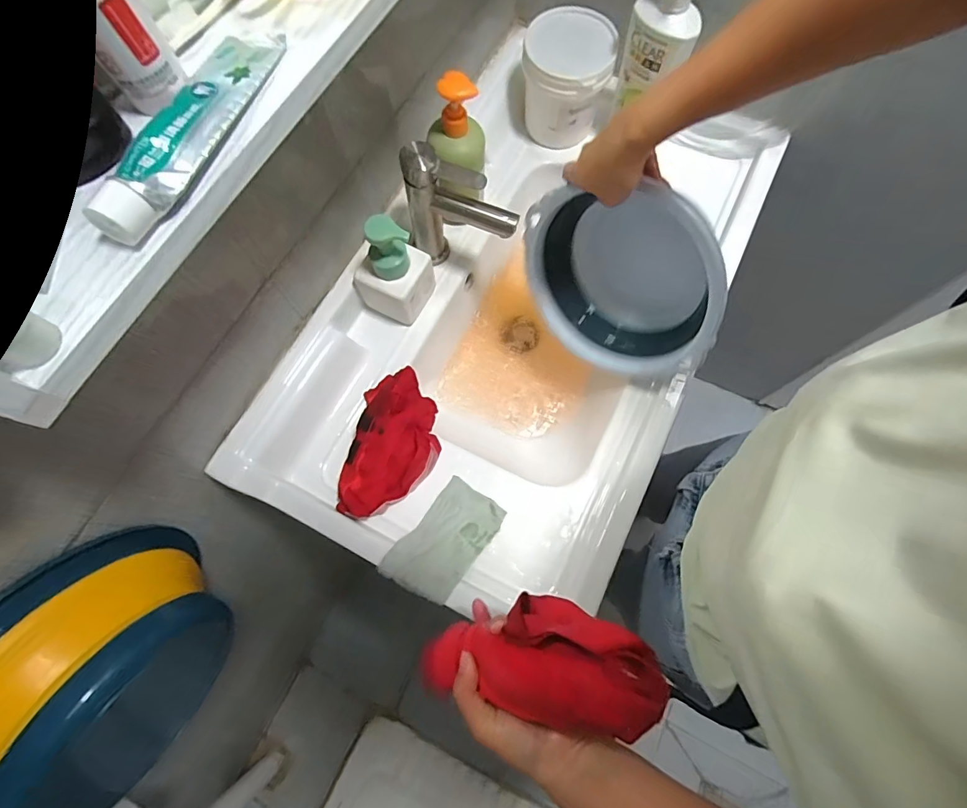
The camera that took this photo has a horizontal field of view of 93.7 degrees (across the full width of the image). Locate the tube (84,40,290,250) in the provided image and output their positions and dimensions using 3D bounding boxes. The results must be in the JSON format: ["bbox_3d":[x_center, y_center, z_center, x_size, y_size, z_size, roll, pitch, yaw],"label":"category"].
[{"bbox_3d":[-0.167,-0.163,0.257,0.040,0.022,0.163,14,73,7],"label":"tube"}]

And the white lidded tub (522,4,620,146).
[{"bbox_3d":[0.119,-0.464,0.660,0.117,0.131,0.113,-1,72,2],"label":"white lidded tub"}]

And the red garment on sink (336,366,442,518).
[{"bbox_3d":[-0.108,0.042,0.549,0.102,0.050,0.187,6,72,4],"label":"red garment on sink"}]

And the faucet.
[{"bbox_3d":[-0.025,-0.227,0.562,0.135,0.172,0.036,18,74,8],"label":"faucet"}]

